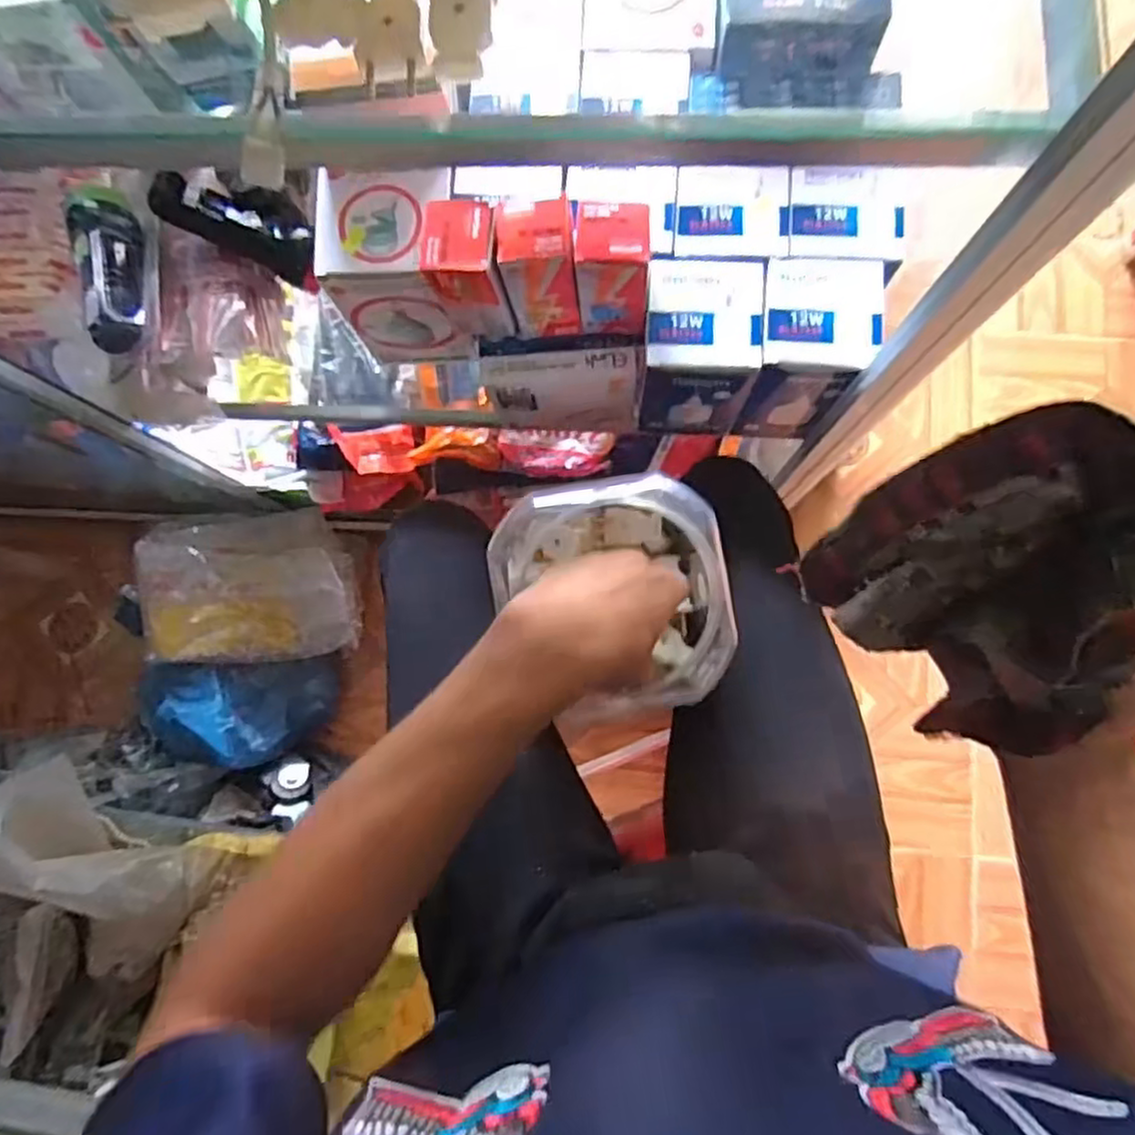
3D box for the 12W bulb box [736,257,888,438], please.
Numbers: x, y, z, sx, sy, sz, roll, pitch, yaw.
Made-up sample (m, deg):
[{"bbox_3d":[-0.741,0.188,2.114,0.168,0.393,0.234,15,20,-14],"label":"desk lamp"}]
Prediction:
[{"bbox_3d":[0.190,-0.177,0.585,0.081,0.126,0.091,7,82,4],"label":"12W bulb box"}]

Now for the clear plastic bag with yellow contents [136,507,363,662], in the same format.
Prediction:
[{"bbox_3d":[-0.446,0.029,1.022,0.283,0.084,0.201,-8,81,2],"label":"clear plastic bag with yellow contents"}]

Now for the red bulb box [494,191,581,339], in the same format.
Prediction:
[{"bbox_3d":[-0.020,-0.215,0.525,0.051,0.094,0.053,-8,81,2],"label":"red bulb box"}]

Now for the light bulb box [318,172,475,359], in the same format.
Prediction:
[{"bbox_3d":[-0.141,-0.255,0.615,0.104,0.131,0.104,-5,81,2],"label":"light bulb box"}]

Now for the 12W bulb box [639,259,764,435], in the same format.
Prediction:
[{"bbox_3d":[0.106,-0.174,0.591,0.085,0.129,0.094,2,81,4],"label":"12W bulb box"}]

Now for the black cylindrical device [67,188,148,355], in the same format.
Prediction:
[{"bbox_3d":[-0.415,-0.273,0.653,0.049,0.045,0.155,-18,81,0],"label":"black cylindrical device"}]

